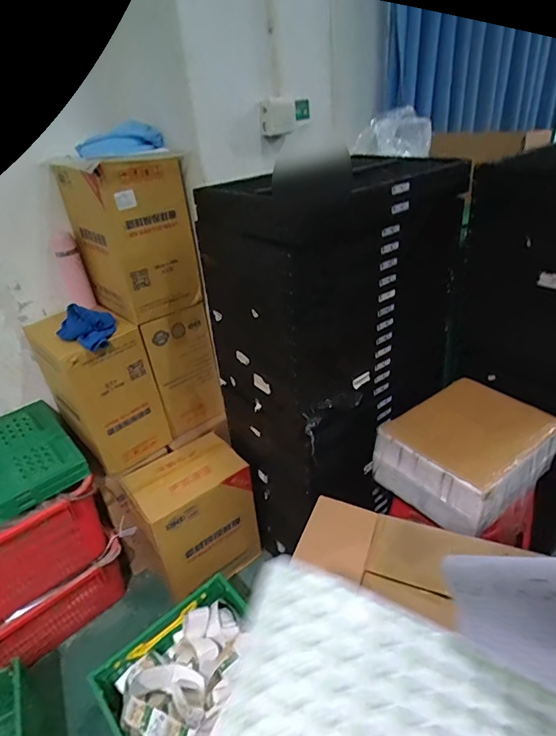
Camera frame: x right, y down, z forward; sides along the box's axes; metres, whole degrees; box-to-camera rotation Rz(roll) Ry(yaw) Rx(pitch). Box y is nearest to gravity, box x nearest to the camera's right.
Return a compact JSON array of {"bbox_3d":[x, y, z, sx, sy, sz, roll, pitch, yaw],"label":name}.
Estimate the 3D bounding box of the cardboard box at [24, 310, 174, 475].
[{"bbox_3d":[-0.549,0.048,1.376,0.240,0.423,0.314,-30,38,-35],"label":"cardboard box"}]

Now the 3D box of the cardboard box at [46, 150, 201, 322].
[{"bbox_3d":[-0.427,-0.397,1.315,0.251,0.409,0.319,-26,36,-31],"label":"cardboard box"}]

